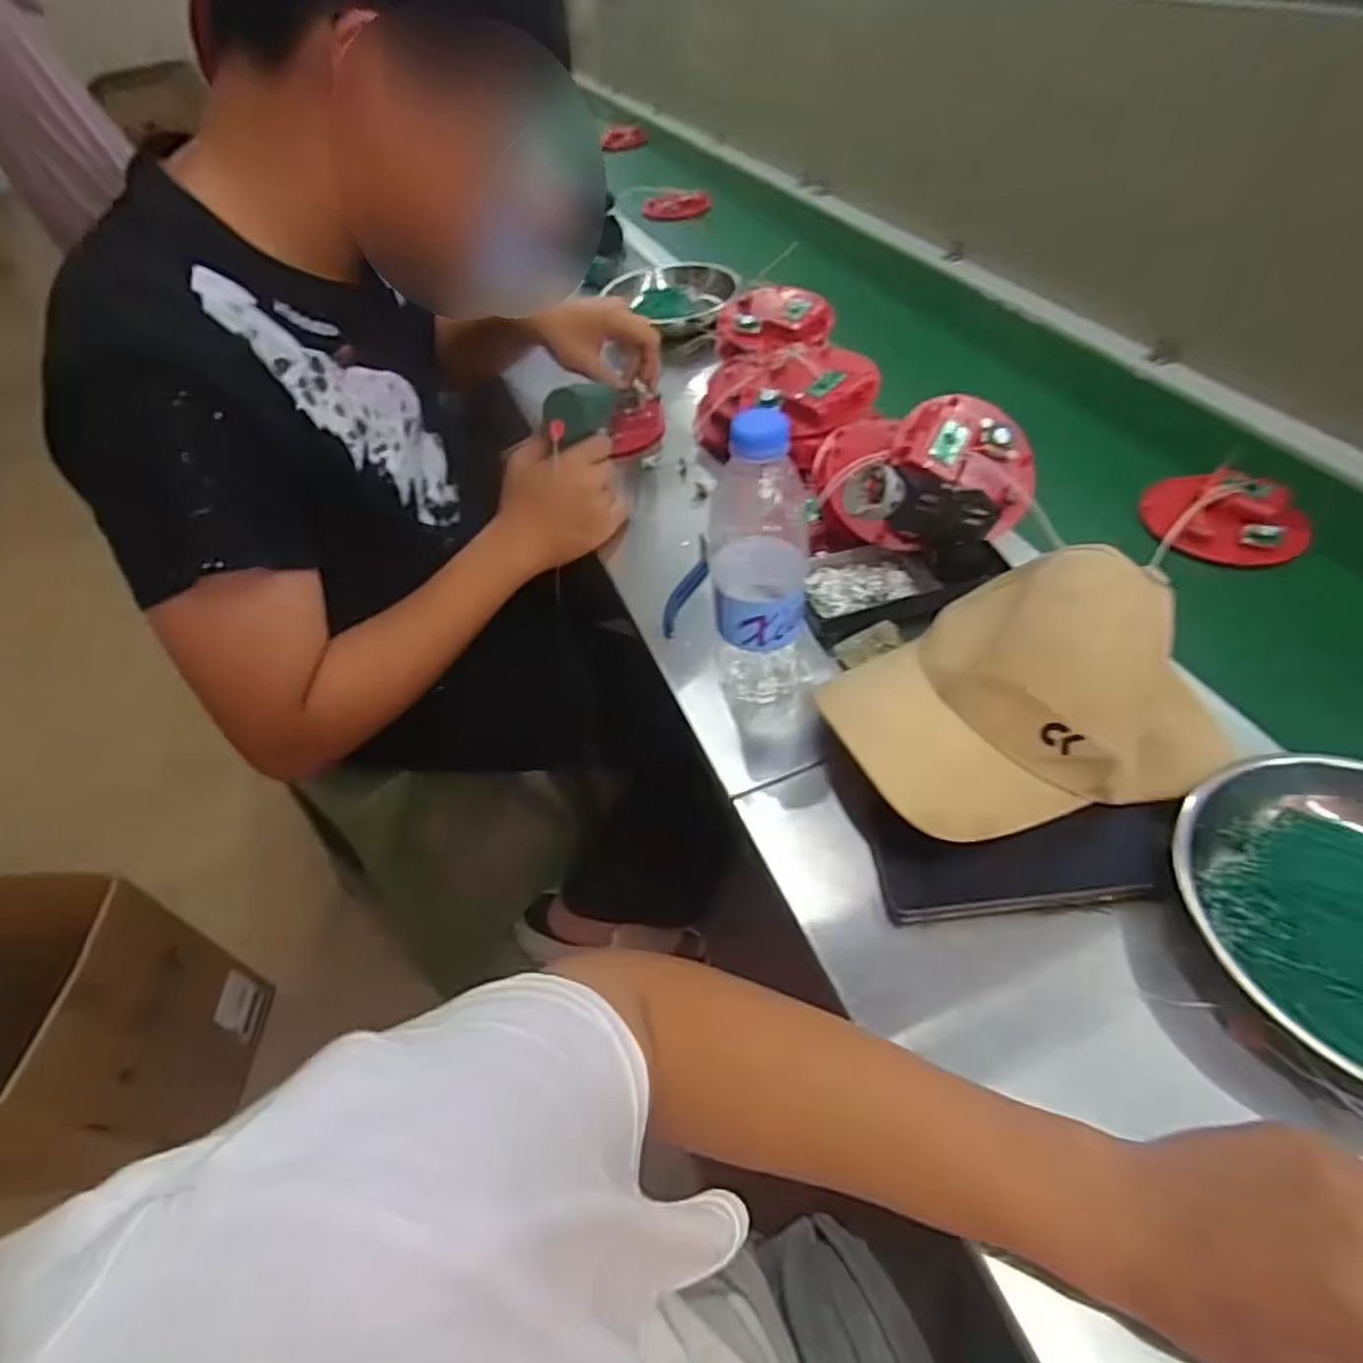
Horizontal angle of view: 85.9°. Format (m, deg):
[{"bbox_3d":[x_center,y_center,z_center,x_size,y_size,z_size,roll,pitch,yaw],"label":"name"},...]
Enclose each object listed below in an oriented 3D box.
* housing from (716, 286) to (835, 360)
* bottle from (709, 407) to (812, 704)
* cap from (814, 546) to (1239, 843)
[{"bbox_3d":[0.102,-0.392,0.808,0.113,0.044,0.124,-3,46,4],"label":"housing"},{"bbox_3d":[0.052,-0.078,0.490,0.066,0.209,0.072,2,47,9],"label":"bottle"},{"bbox_3d":[0.208,0.001,0.462,0.220,0.097,0.163,-16,47,-8],"label":"cap"}]

